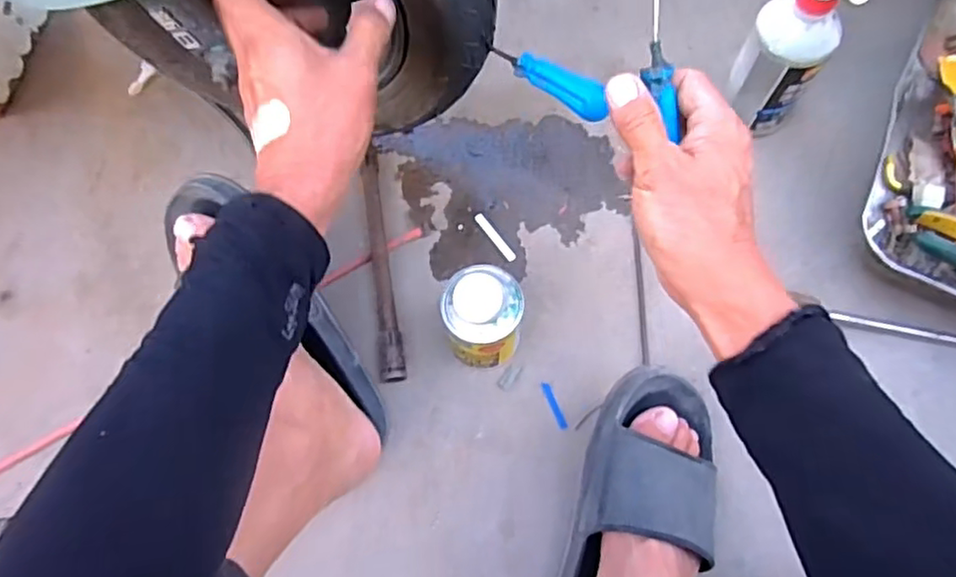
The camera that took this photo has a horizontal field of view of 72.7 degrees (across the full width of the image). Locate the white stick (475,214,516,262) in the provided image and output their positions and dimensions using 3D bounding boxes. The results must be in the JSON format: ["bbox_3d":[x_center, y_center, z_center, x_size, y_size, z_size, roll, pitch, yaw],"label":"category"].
[{"bbox_3d":[0.016,-0.050,0.633,0.009,0.004,0.060,-35,74,-9],"label":"white stick"}]

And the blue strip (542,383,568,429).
[{"bbox_3d":[0.069,0.104,0.579,0.007,0.004,0.044,-21,72,-5],"label":"blue strip"}]

